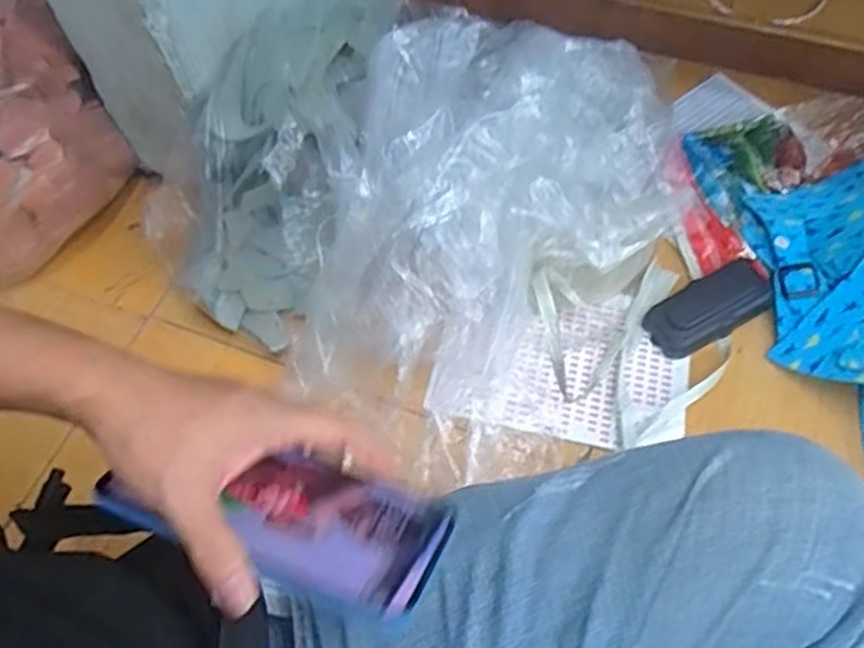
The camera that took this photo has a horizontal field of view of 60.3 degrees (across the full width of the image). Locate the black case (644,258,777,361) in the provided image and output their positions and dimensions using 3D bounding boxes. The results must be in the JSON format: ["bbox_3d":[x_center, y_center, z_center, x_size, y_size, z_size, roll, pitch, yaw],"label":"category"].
[{"bbox_3d":[0.242,-0.016,0.640,0.112,0.026,0.051,-28,64,-13],"label":"black case"}]

